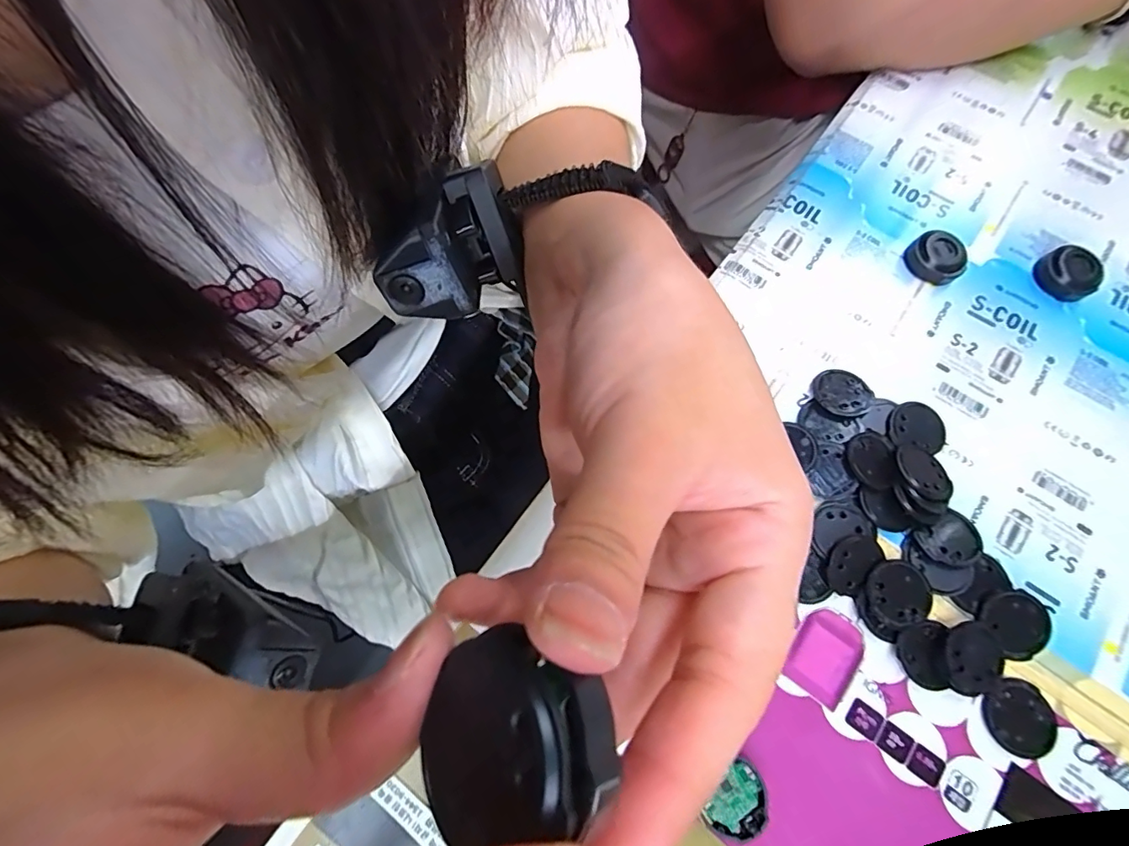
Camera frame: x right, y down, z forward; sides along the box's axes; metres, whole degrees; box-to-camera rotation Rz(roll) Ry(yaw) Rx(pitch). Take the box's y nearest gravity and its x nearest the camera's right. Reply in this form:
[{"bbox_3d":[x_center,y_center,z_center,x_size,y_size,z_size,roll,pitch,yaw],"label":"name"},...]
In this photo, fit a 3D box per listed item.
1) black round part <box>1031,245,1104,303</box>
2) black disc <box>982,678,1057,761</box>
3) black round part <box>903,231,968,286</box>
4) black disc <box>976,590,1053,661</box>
[{"bbox_3d":[0.285,-0.085,0.283,0.030,0.016,0.030,-1,72,2],"label":"black round part"},{"bbox_3d":[0.202,0.131,0.220,0.029,0.004,0.030,-1,72,2],"label":"black disc"},{"bbox_3d":[0.215,-0.095,0.290,0.025,0.015,0.031,-43,75,-11],"label":"black round part"},{"bbox_3d":[0.210,0.093,0.232,0.029,0.004,0.029,-1,72,2],"label":"black disc"}]

